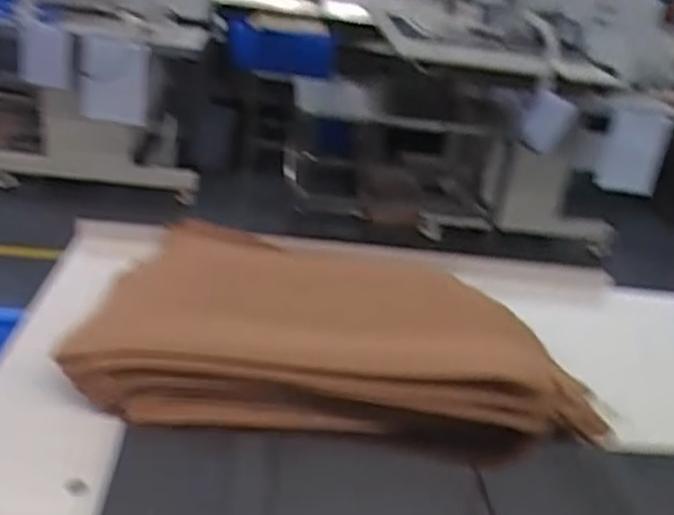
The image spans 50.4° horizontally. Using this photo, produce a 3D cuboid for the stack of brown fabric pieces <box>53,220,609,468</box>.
[{"bbox_3d":[0.008,0.045,0.634,0.406,0.043,0.306,6,25,-2],"label":"stack of brown fabric pieces"}]

